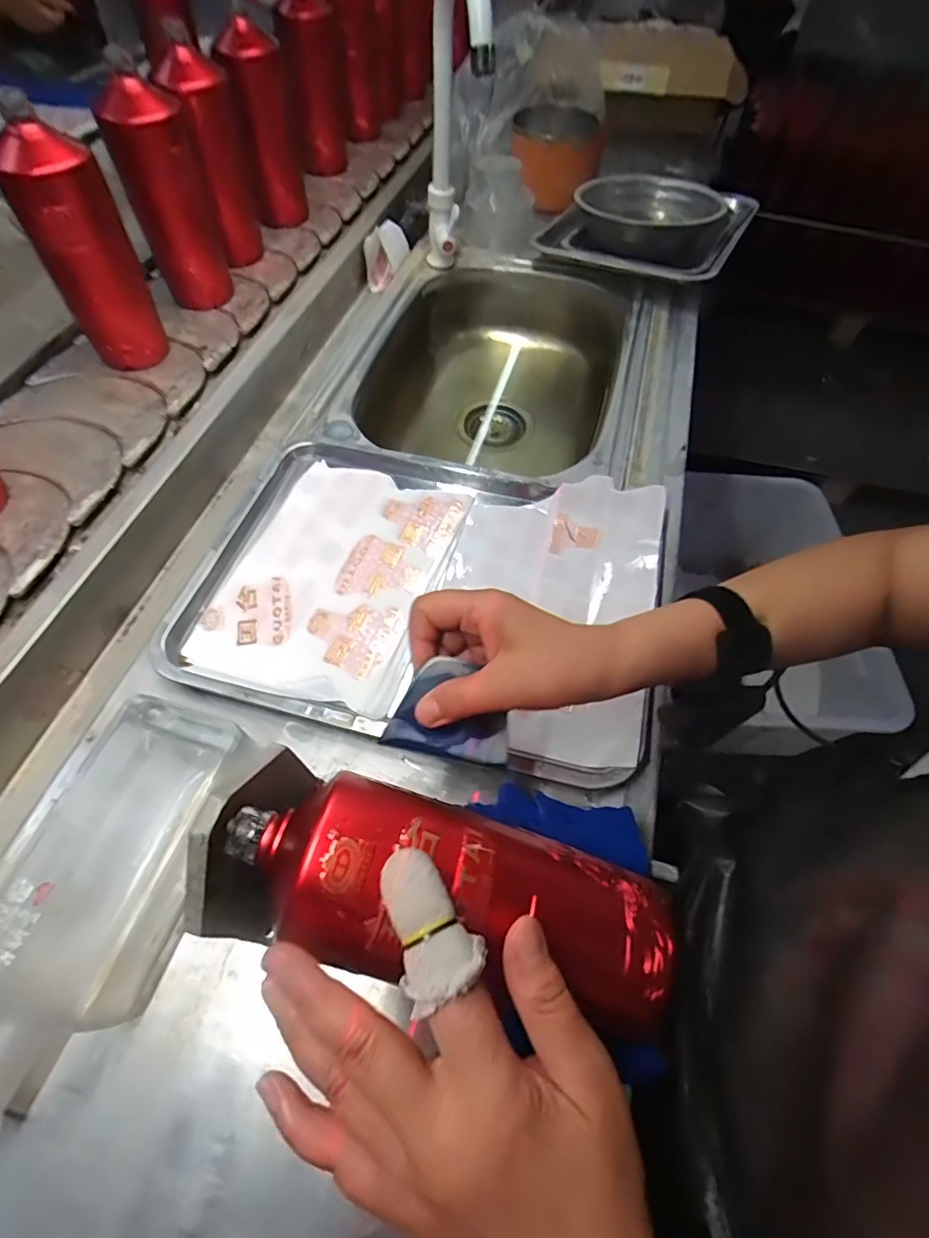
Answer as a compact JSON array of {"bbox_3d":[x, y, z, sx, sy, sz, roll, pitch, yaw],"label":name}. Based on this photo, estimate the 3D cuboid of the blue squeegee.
[{"bbox_3d":[-0.006,0.054,0.316,0.072,0.005,0.057,12,98,-7],"label":"blue squeegee"}]

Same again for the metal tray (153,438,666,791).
[{"bbox_3d":[-0.031,-0.034,0.462,0.375,0.040,0.284,13,59,4],"label":"metal tray"}]

